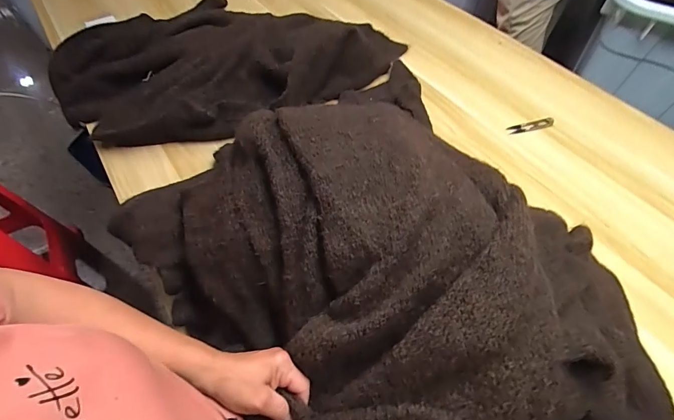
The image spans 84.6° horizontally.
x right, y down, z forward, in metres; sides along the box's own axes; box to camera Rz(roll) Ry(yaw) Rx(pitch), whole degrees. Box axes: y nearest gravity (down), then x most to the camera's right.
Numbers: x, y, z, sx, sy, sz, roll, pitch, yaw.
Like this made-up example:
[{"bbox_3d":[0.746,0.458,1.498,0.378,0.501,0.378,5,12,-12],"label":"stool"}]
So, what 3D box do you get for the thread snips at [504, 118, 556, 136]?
[{"bbox_3d":[0.406,-0.176,0.778,0.101,0.015,0.022,-9,55,-7],"label":"thread snips"}]

